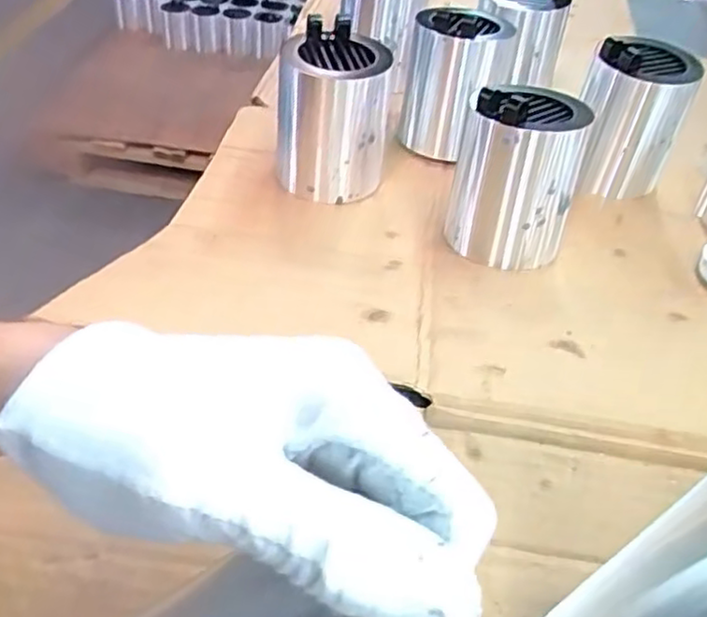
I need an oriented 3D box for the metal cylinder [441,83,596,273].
[{"bbox_3d":[0.121,-0.098,0.508,0.085,0.123,0.085,18,45,12],"label":"metal cylinder"}]

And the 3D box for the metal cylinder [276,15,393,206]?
[{"bbox_3d":[-0.019,-0.156,0.565,0.087,0.112,0.084,-3,45,-10],"label":"metal cylinder"}]

